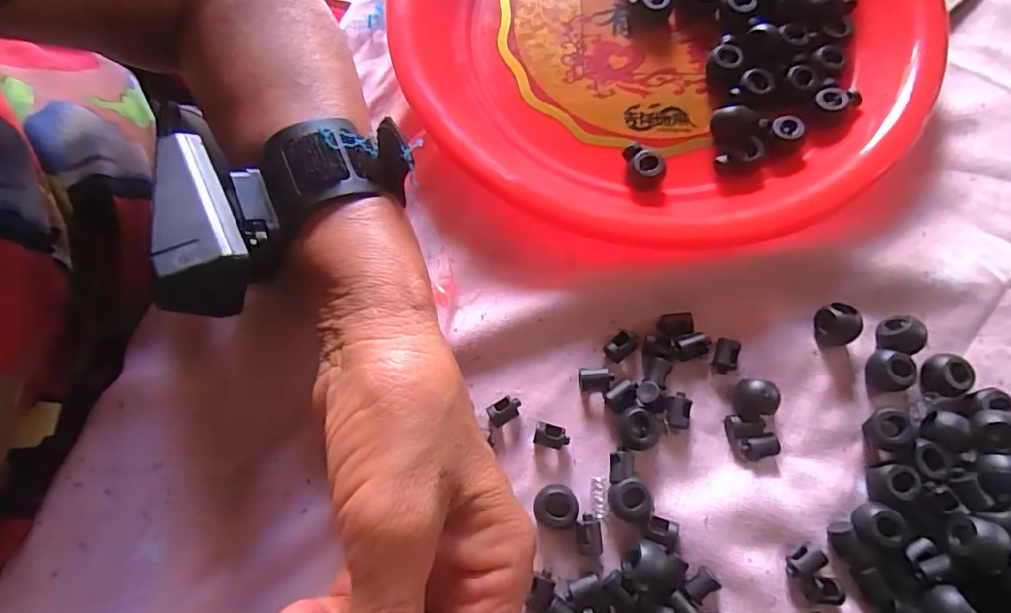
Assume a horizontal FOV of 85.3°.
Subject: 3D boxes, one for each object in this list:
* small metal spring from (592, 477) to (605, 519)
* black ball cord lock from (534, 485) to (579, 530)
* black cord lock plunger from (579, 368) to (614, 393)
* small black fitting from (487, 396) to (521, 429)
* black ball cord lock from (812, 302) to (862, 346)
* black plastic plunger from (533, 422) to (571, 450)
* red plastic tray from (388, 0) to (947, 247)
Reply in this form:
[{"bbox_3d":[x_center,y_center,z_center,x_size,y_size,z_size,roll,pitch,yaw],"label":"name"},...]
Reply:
[{"bbox_3d":[0.038,0.079,0.225,0.005,0.004,0.016,-1,74,2],"label":"small metal spring"},{"bbox_3d":[0.021,0.081,0.222,0.017,0.011,0.017,0,74,2],"label":"black ball cord lock"},{"bbox_3d":[0.039,0.032,0.238,0.014,0.008,0.010,-1,74,2],"label":"black cord lock plunger"},{"bbox_3d":[0.000,0.045,0.235,0.015,0.009,0.010,-27,74,-6],"label":"small black fitting"},{"bbox_3d":[0.140,0.008,0.233,0.014,0.012,0.016,-10,73,-1],"label":"black ball cord lock"},{"bbox_3d":[0.020,0.055,0.232,0.014,0.008,0.010,13,74,6],"label":"black plastic plunger"},{"bbox_3d":[0.077,-0.144,0.270,0.248,0.028,0.241,11,74,5],"label":"red plastic tray"}]

